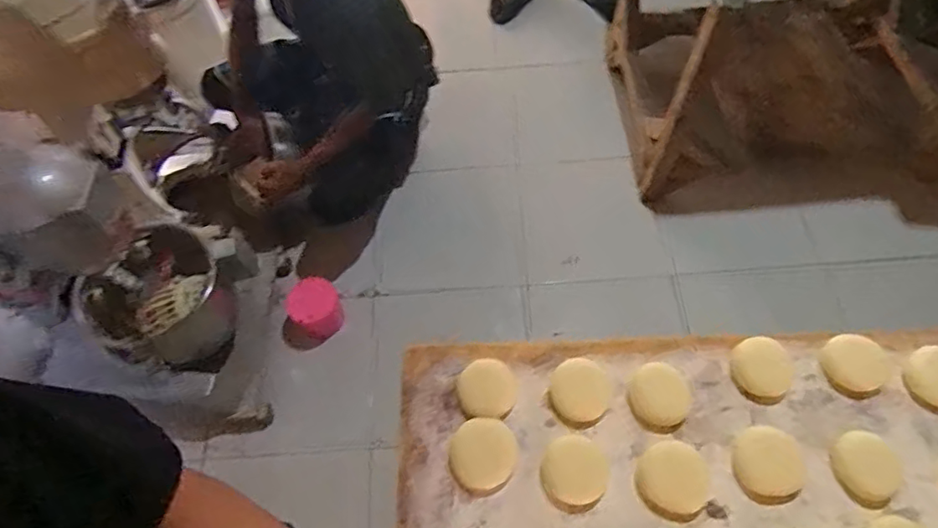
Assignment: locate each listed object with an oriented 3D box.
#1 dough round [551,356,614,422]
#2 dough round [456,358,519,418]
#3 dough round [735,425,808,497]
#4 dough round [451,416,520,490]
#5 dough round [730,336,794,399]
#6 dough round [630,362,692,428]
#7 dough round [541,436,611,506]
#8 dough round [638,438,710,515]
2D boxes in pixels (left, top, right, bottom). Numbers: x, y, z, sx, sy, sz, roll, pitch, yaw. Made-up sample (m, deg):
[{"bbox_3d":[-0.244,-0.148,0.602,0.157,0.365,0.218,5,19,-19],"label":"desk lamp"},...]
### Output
[{"bbox_3d":[0.091,0.102,0.475,0.049,0.004,0.049,-1,62,2],"label":"dough round"},{"bbox_3d":[0.015,0.102,0.482,0.048,0.007,0.045,-1,62,2],"label":"dough round"},{"bbox_3d":[0.229,0.149,0.441,0.049,0.009,0.049,-1,62,2],"label":"dough round"},{"bbox_3d":[0.011,0.148,0.460,0.052,0.007,0.051,-1,62,2],"label":"dough round"},{"bbox_3d":[0.240,0.084,0.477,0.047,0.008,0.046,-1,62,2],"label":"dough round"},{"bbox_3d":[0.152,0.104,0.466,0.043,0.012,0.048,-11,62,-3],"label":"dough round"},{"bbox_3d":[0.082,0.157,0.450,0.048,0.004,0.048,-1,62,2],"label":"dough round"},{"bbox_3d":[0.156,0.161,0.442,0.051,0.004,0.051,16,64,11],"label":"dough round"}]

